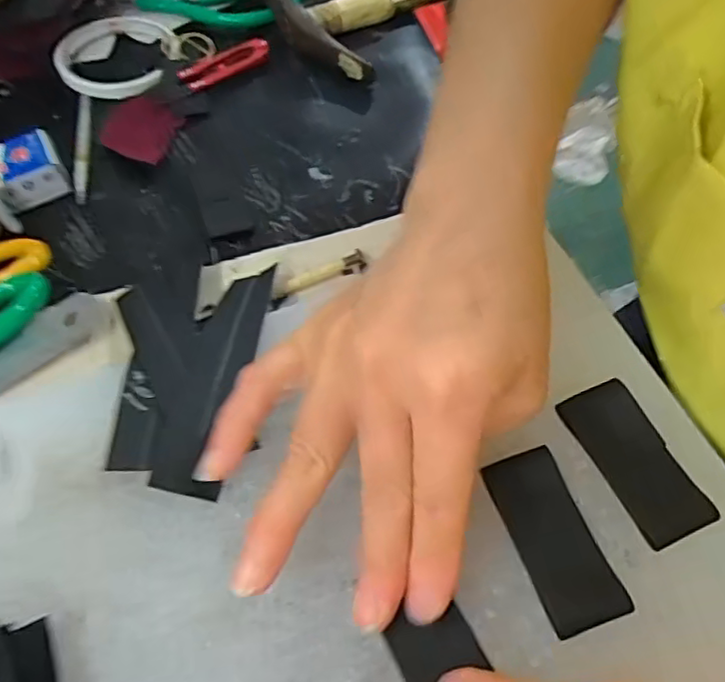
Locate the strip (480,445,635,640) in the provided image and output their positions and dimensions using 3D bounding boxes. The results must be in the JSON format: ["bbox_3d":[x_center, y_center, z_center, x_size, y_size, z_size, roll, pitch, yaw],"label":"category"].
[{"bbox_3d":[0.065,0.067,0.215,0.026,0.004,0.060,-17,57,-9],"label":"strip"}]

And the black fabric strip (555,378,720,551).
[{"bbox_3d":[0.099,0.043,0.227,0.027,0.005,0.060,-22,58,-12],"label":"black fabric strip"}]

